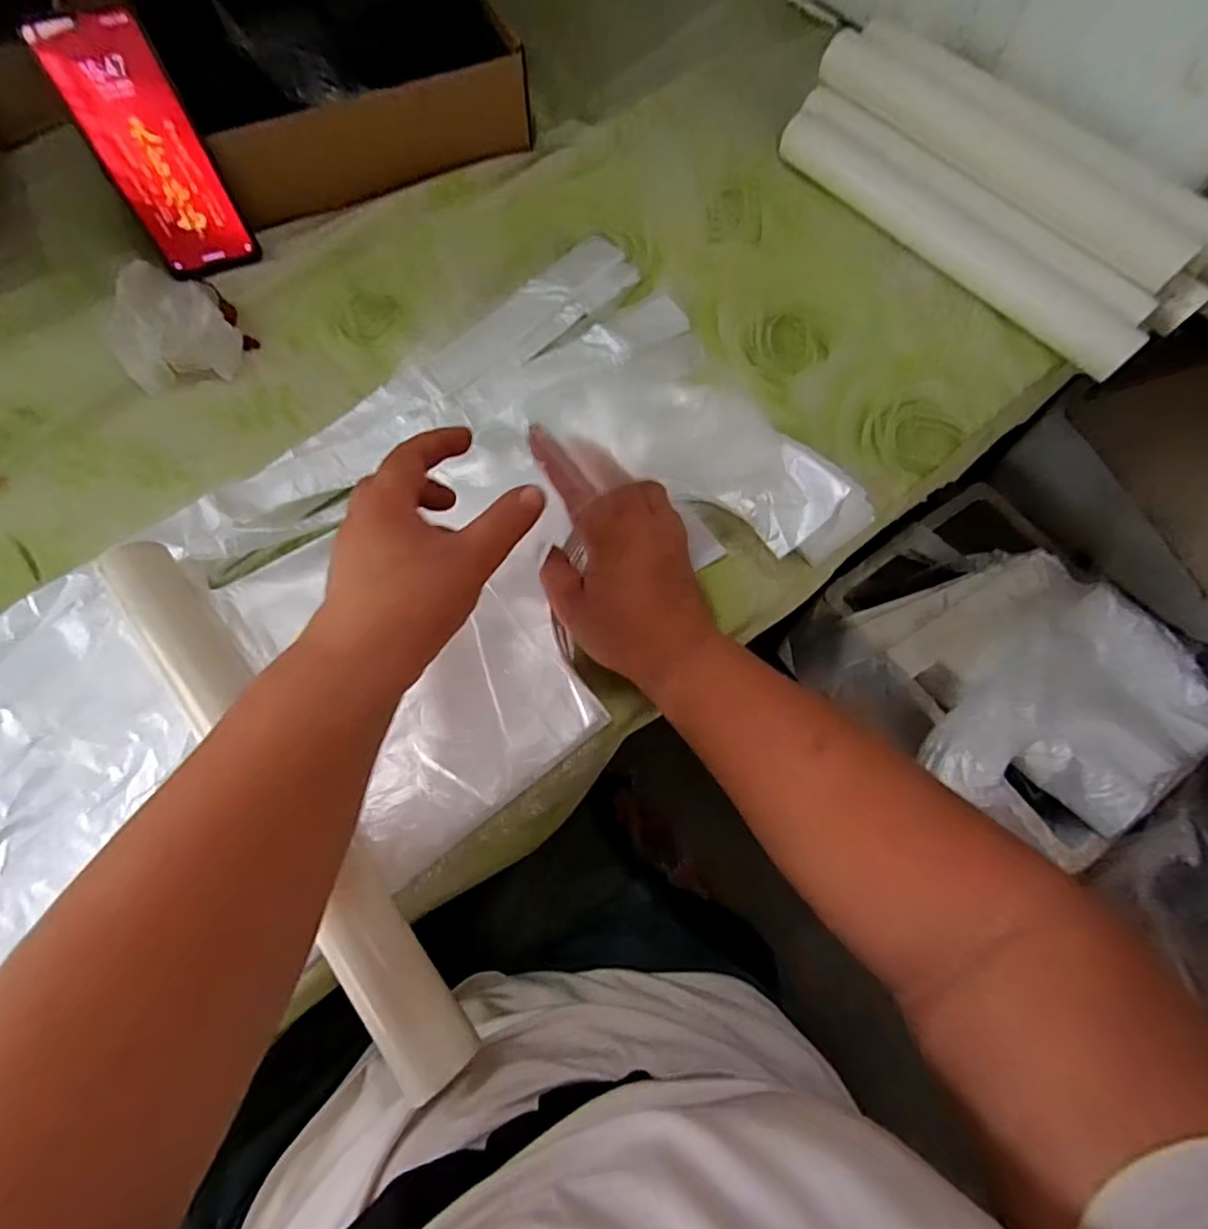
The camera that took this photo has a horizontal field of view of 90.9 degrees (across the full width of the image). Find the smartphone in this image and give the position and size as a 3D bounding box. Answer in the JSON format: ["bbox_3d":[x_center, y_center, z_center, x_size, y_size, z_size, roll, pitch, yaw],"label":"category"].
[{"bbox_3d":[-0.349,-0.355,0.463,0.076,0.161,0.010,-25,53,-10],"label":"smartphone"}]

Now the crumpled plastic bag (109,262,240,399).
[{"bbox_3d":[-0.360,-0.242,0.493,0.086,0.023,0.122,-25,71,-10],"label":"crumpled plastic bag"}]

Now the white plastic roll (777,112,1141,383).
[{"bbox_3d":[0.296,-0.332,0.519,0.048,0.036,0.367,-37,74,-14],"label":"white plastic roll"}]

